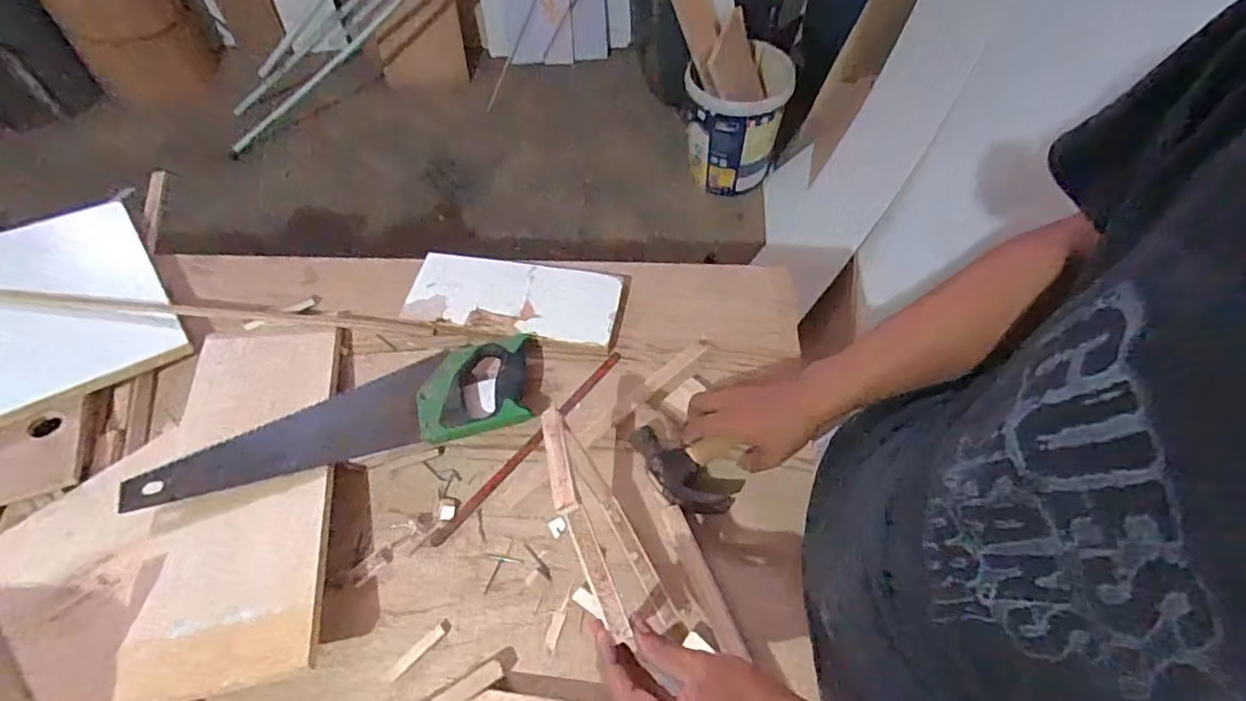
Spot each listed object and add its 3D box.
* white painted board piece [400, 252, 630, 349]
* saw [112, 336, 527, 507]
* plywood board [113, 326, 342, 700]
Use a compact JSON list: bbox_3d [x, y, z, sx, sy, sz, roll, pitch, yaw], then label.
[{"bbox_3d":[-0.144,-0.074,0.810,0.289,0.012,0.117,8,58,6],"label":"white painted board piece"},{"bbox_3d":[-0.319,0.074,0.689,0.427,0.028,0.119,-15,59,-8],"label":"saw"},{"bbox_3d":[-0.412,0.139,0.653,0.174,0.022,0.421,-11,50,-10],"label":"plywood board"}]

